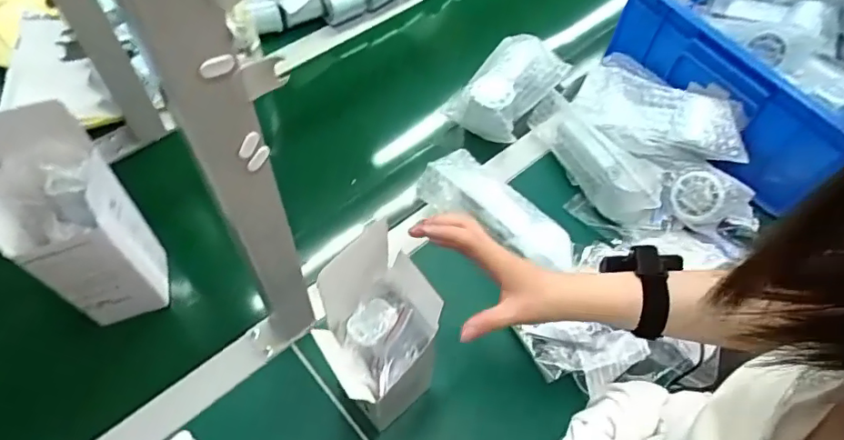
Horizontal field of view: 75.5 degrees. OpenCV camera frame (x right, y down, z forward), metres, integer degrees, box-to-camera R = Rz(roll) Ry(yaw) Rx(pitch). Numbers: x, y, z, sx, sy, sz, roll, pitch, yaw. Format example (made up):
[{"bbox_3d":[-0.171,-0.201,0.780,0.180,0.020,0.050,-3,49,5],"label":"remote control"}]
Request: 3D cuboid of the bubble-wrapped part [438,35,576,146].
[{"bbox_3d":[0.124,-0.191,0.759,0.099,0.046,0.189,32,62,14],"label":"bubble-wrapped part"}]

